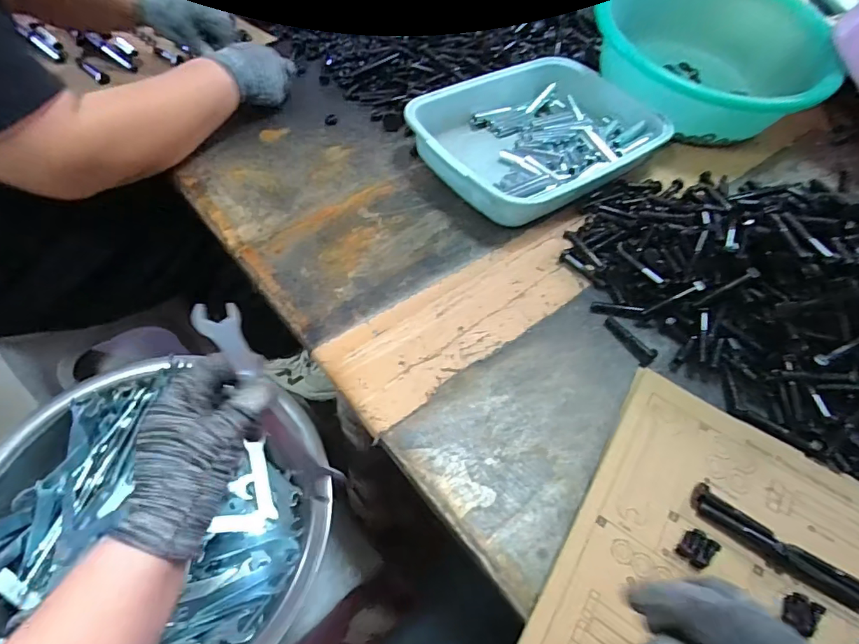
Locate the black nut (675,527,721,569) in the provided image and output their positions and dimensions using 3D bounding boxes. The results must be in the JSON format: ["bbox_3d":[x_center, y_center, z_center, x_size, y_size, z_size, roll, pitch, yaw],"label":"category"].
[{"bbox_3d":[0.199,0.168,0.358,0.028,0.007,0.022,-34,63,-26],"label":"black nut"}]

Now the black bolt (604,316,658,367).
[{"bbox_3d":[0.200,0.016,0.480,0.017,0.011,0.058,-22,58,-19],"label":"black bolt"}]

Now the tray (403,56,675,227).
[{"bbox_3d":[0.159,-0.263,0.657,0.366,0.058,0.240,-30,61,-24],"label":"tray"}]

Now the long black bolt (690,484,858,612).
[{"bbox_3d":[0.261,0.170,0.360,0.131,0.015,0.023,31,57,18],"label":"long black bolt"}]

